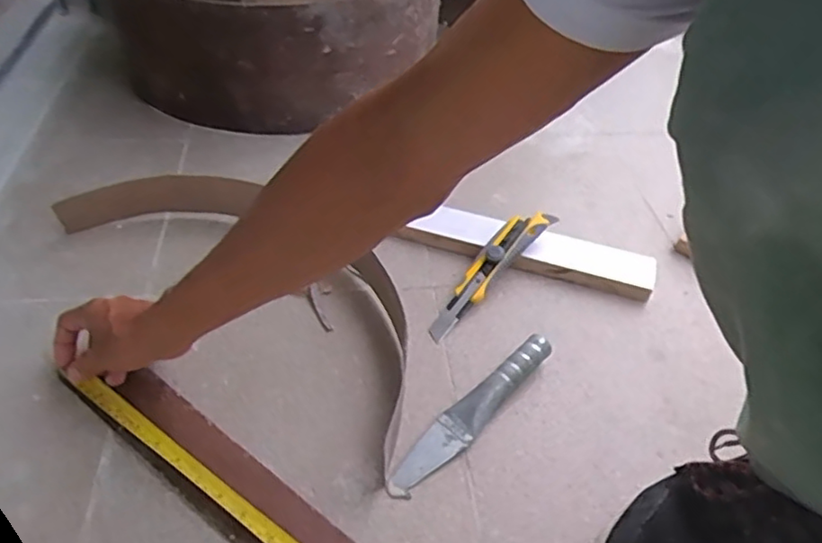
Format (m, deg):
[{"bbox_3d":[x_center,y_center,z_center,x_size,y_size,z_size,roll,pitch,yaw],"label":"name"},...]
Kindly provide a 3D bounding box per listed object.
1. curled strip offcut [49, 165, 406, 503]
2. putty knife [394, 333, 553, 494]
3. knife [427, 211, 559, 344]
[{"bbox_3d":[-0.146,0.006,0.634,0.477,0.060,0.169,30,51,25],"label":"curled strip offcut"},{"bbox_3d":[0.056,0.120,0.559,0.035,0.028,0.191,34,52,27],"label":"putty knife"},{"bbox_3d":[0.082,-0.001,0.673,0.038,0.021,0.198,31,63,25],"label":"knife"}]

